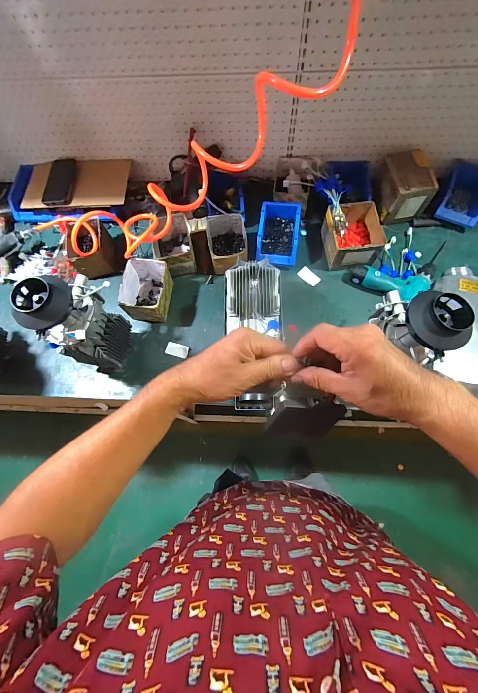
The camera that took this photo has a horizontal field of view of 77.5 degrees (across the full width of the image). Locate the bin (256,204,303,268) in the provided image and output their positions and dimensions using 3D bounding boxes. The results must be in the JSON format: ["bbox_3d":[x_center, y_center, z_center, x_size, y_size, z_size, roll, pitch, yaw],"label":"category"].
[{"bbox_3d":[0.116,-0.333,0.883,0.119,0.070,0.191,6,71,5],"label":"bin"}]

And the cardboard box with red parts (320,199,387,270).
[{"bbox_3d":[0.329,-0.316,0.855,0.147,0.092,0.159,-7,71,0],"label":"cardboard box with red parts"}]

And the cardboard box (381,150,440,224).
[{"bbox_3d":[0.482,-0.480,0.885,0.117,0.124,0.163,-6,71,0],"label":"cardboard box"}]

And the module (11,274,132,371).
[{"bbox_3d":[-0.345,-0.063,0.682,0.115,0.307,0.157,3,71,4],"label":"module"}]

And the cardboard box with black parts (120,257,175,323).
[{"bbox_3d":[-0.257,-0.155,0.840,0.118,0.097,0.156,10,71,6],"label":"cardboard box with black parts"}]

